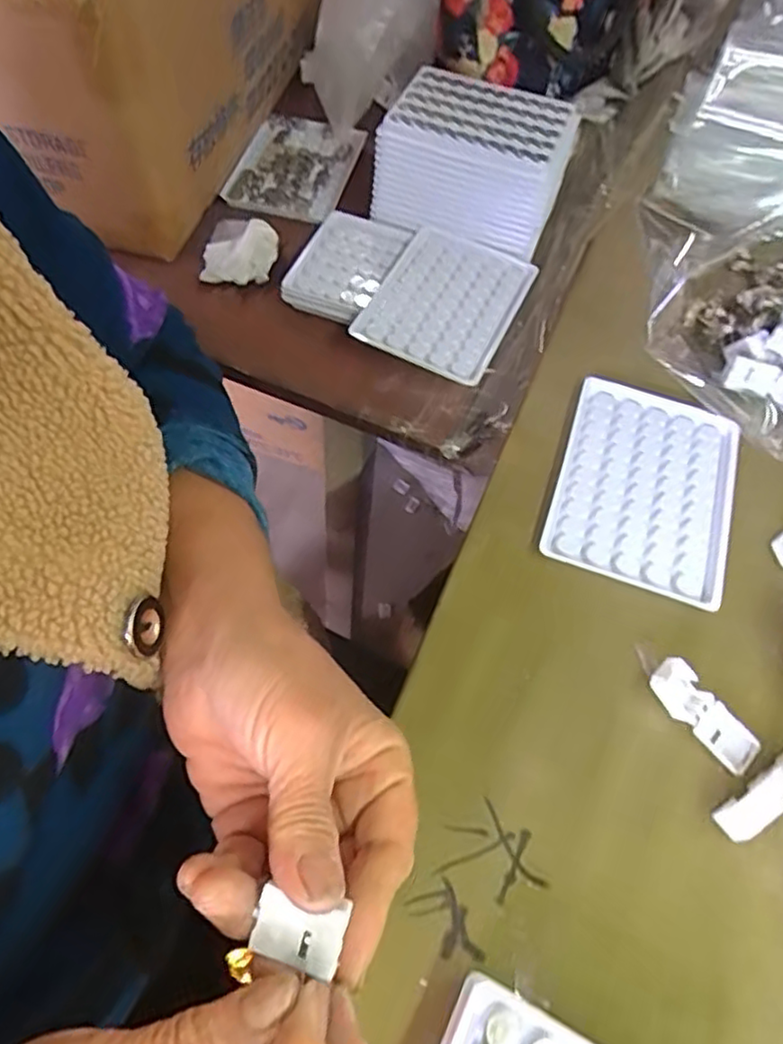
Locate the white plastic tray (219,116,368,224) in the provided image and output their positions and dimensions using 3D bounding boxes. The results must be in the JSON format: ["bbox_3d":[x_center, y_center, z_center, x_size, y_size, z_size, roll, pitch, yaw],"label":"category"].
[{"bbox_3d":[-0.079,-0.297,0.566,0.089,0.016,0.121,14,59,8],"label":"white plastic tray"}]

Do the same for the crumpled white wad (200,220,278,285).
[{"bbox_3d":[-0.112,-0.205,0.499,0.054,0.025,0.058,4,60,-1],"label":"crumpled white wad"}]

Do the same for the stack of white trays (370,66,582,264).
[{"bbox_3d":[0.061,-0.269,0.500,0.132,0.059,0.097,20,62,7],"label":"stack of white trays"}]

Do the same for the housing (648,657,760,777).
[{"bbox_3d":[0.144,0.089,0.311,0.020,0.010,0.057,-41,84,-23],"label":"housing"}]

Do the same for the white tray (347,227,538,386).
[{"bbox_3d":[0.035,-0.152,0.468,0.097,0.017,0.117,20,58,13],"label":"white tray"}]

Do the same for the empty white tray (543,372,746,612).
[{"bbox_3d":[0.141,-0.021,0.373,0.094,0.009,0.123,19,61,7],"label":"empty white tray"}]

